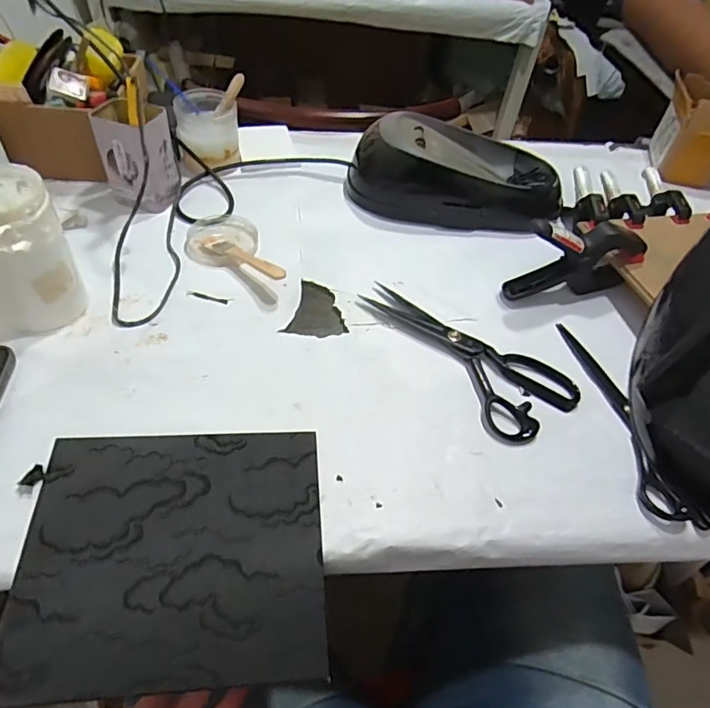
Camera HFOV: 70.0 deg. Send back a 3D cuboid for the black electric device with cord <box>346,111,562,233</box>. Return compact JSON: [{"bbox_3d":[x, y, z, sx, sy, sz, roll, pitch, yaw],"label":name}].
[{"bbox_3d":[0.145,-0.265,0.722,0.284,0.098,0.171,13,49,4],"label":"black electric device with cord"}]

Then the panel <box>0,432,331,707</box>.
[{"bbox_3d":[-0.136,0.147,0.392,0.222,0.006,0.190,0,51,-9],"label":"panel"}]

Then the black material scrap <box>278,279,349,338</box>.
[{"bbox_3d":[-0.038,-0.047,0.576,0.066,0.006,0.086,14,49,5],"label":"black material scrap"}]

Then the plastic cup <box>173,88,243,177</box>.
[{"bbox_3d":[-0.212,-0.321,0.735,0.085,0.083,0.091,-9,51,-14],"label":"plastic cup"}]

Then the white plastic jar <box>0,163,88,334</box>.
[{"bbox_3d":[-0.321,-0.099,0.490,0.083,0.137,0.088,-26,57,-26],"label":"white plastic jar"}]

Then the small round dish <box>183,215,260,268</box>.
[{"bbox_3d":[-0.168,-0.146,0.641,0.087,0.019,0.100,0,50,-6],"label":"small round dish"}]

